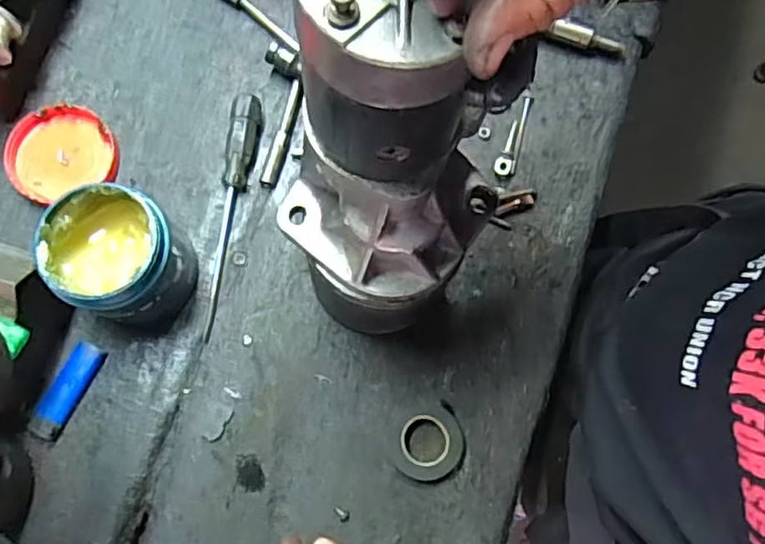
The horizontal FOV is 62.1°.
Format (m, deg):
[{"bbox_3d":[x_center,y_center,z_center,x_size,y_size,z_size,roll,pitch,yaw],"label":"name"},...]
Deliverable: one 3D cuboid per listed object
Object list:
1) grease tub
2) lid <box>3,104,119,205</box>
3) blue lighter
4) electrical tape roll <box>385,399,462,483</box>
[{"bbox_3d":[-0.199,-0.009,0.490,0.087,0.097,0.084,0,77,0],"label":"grease tub"},{"bbox_3d":[-0.283,-0.105,0.557,0.089,0.011,0.080,-26,79,-6],"label":"lid"},{"bbox_3d":[-0.254,0.095,0.511,0.025,0.009,0.081,25,78,5],"label":"blue lighter"},{"bbox_3d":[0.036,0.135,0.515,0.059,0.014,0.061,0,77,0],"label":"electrical tape roll"}]

